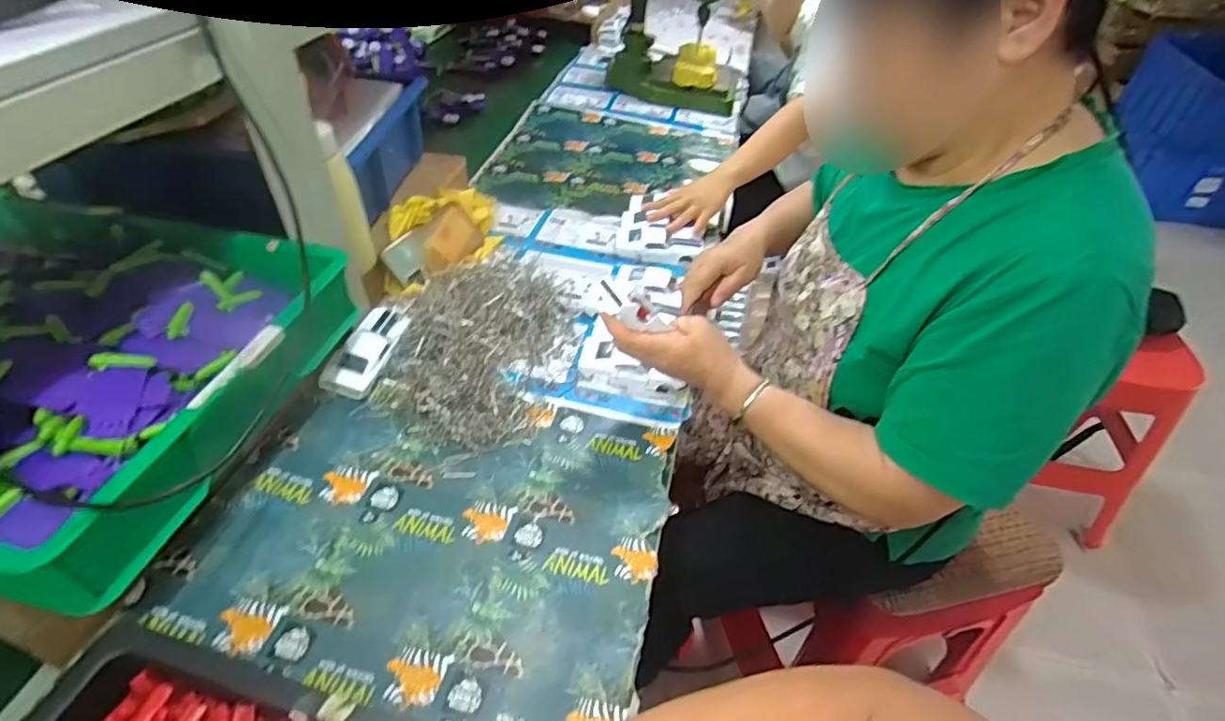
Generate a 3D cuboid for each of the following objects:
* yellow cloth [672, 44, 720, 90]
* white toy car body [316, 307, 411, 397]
[{"bbox_3d":[0.188,-0.666,1.335,0.098,0.055,0.116,7,44,2],"label":"yellow cloth"},{"bbox_3d":[-0.281,-0.012,0.690,0.052,0.034,0.133,14,45,10],"label":"white toy car body"}]

